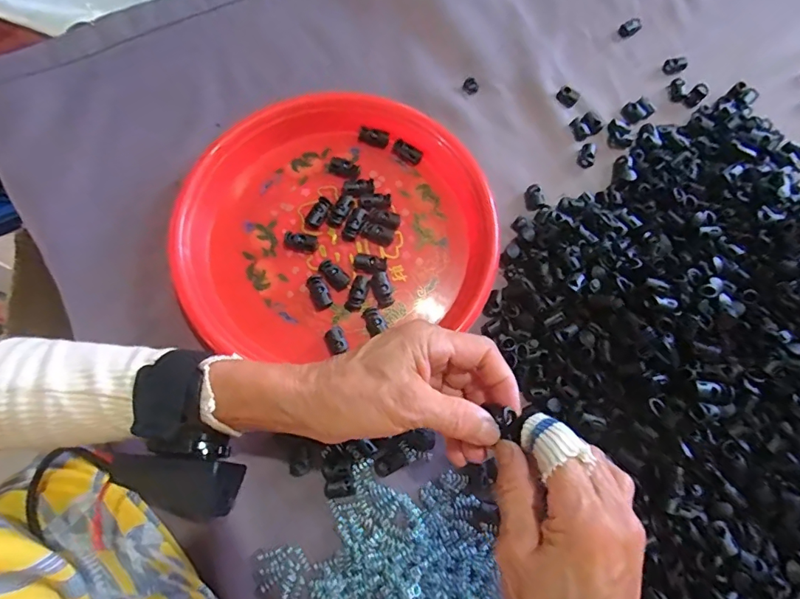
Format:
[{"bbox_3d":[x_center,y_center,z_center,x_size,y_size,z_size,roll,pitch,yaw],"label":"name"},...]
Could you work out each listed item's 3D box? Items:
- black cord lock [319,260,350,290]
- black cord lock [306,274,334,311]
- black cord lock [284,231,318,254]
[{"bbox_3d":[-0.054,-0.020,0.381,0.028,0.009,0.015,44,77,10],"label":"black cord lock"},{"bbox_3d":[-0.066,-0.006,0.375,0.015,0.013,0.026,-24,76,-8],"label":"black cord lock"},{"bbox_3d":[-0.083,-0.049,0.388,0.027,0.011,0.013,12,73,2],"label":"black cord lock"}]

